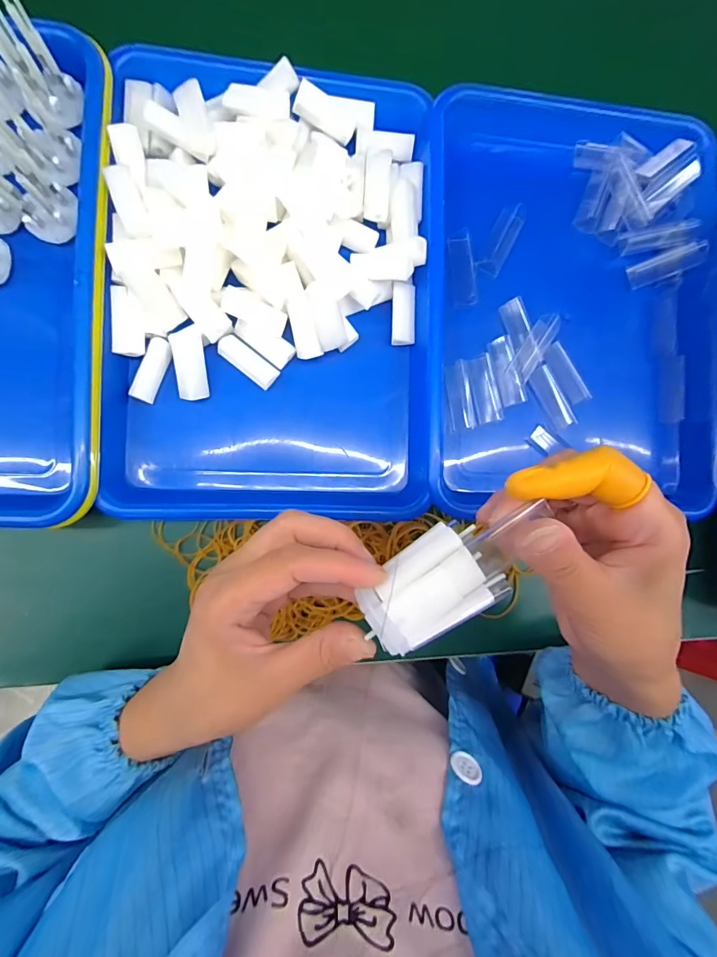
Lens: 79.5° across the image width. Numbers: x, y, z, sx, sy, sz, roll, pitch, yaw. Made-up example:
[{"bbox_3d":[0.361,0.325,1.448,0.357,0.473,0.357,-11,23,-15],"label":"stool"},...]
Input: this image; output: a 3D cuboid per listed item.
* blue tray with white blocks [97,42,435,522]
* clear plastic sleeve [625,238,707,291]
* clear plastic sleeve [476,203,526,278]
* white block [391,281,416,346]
[{"bbox_3d":[-0.060,-0.134,0.312,0.228,0.041,0.324,1,88,-7],"label":"blue tray with white blocks"},{"bbox_3d":[0.260,-0.181,0.364,0.057,0.018,0.018,-18,90,22],"label":"clear plastic sleeve"},{"bbox_3d":[0.115,-0.191,0.345,0.020,0.008,0.057,27,85,-6],"label":"clear plastic sleeve"},{"bbox_3d":[0.035,-0.128,0.340,0.019,0.012,0.045,2,88,-7],"label":"white block"}]

